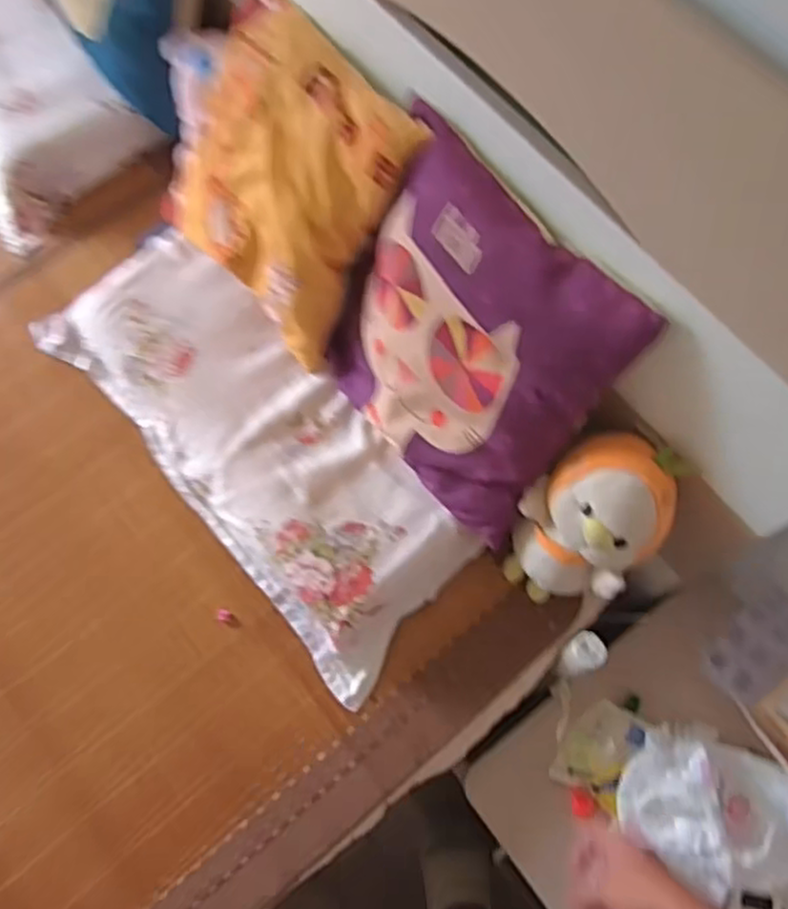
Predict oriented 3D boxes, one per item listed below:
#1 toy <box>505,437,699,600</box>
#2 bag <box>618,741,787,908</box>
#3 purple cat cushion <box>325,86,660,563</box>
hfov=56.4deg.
[{"bbox_3d":[0.216,0.079,0.838,0.139,0.232,0.155,24,72,8],"label":"toy"},{"bbox_3d":[0.381,0.421,0.846,0.225,0.056,0.161,17,71,6],"label":"bag"},{"bbox_3d":[0.082,-0.137,0.823,0.120,0.331,0.357,-23,66,-44],"label":"purple cat cushion"}]

